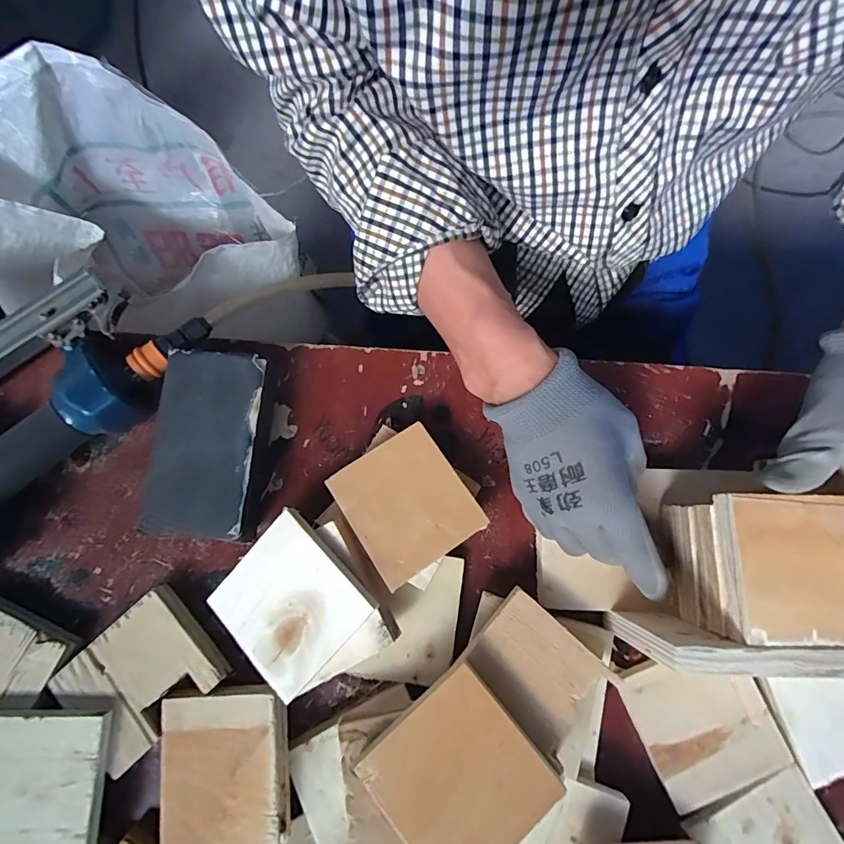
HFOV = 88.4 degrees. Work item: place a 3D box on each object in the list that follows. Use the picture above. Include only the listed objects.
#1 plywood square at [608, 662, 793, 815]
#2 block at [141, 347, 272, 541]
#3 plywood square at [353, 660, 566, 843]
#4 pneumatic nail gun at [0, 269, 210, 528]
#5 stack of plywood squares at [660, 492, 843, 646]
[{"bbox_3d":[0.201,0.213,0.308,0.094,0.007,0.094,-20,79,-4],"label":"plywood square"},{"bbox_3d":[-0.157,0.016,0.331,0.073,0.039,0.134,4,79,1],"label":"block"},{"bbox_3d":[0.022,0.212,0.259,0.089,0.008,0.092,-42,79,-8],"label":"plywood square"},{"bbox_3d":[-0.314,-0.023,0.329,0.158,0.068,0.260,38,81,7],"label":"pneumatic nail gun"},{"bbox_3d":[0.226,0.089,0.274,0.103,0.058,0.081,1,79,0],"label":"stack of plywood squares"}]

